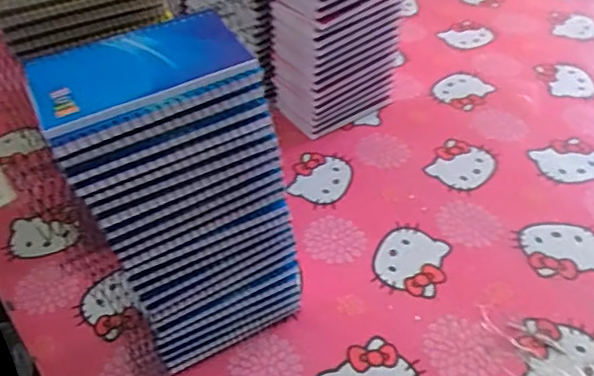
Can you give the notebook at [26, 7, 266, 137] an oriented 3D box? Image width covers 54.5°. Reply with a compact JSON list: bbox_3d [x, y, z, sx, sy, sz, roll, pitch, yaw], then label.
[{"bbox_3d":[-0.101,-0.078,0.366,0.130,0.008,0.087,-22,46,-18],"label":"notebook"}]

